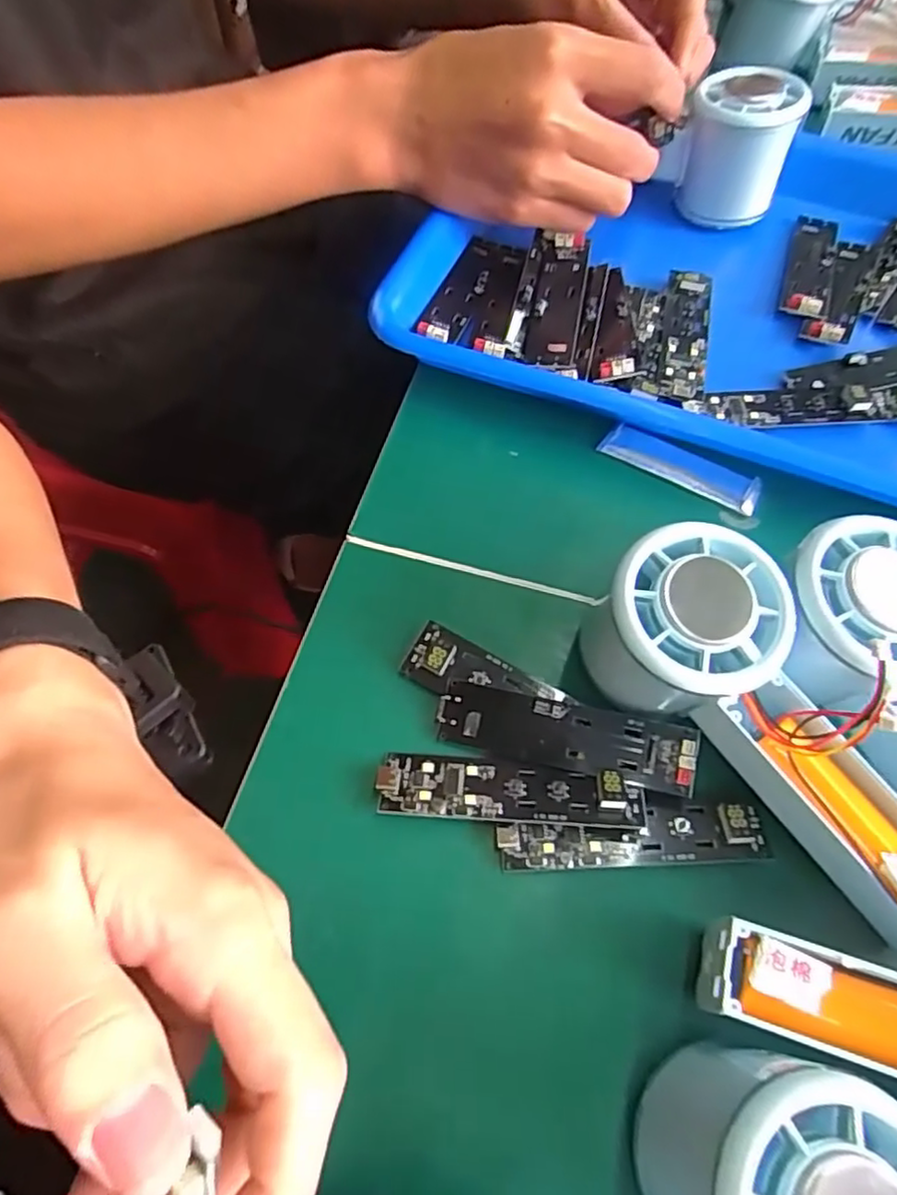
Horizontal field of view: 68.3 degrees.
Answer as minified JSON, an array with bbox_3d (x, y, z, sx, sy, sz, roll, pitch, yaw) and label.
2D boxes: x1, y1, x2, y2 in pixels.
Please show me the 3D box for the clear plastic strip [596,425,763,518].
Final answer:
[{"bbox_3d":[0.108,-0.061,0.308,0.074,0.009,0.017,26,65,10],"label":"clear plastic strip"}]

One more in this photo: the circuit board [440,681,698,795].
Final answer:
[{"bbox_3d":[0.042,0.050,0.239,0.090,0.010,0.023,14,63,4],"label":"circuit board"}]

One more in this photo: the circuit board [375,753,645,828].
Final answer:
[{"bbox_3d":[0.021,0.067,0.232,0.091,0.010,0.022,6,63,-1],"label":"circuit board"}]

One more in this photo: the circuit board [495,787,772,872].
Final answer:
[{"bbox_3d":[0.063,0.080,0.228,0.090,0.007,0.023,-1,63,-4],"label":"circuit board"}]

